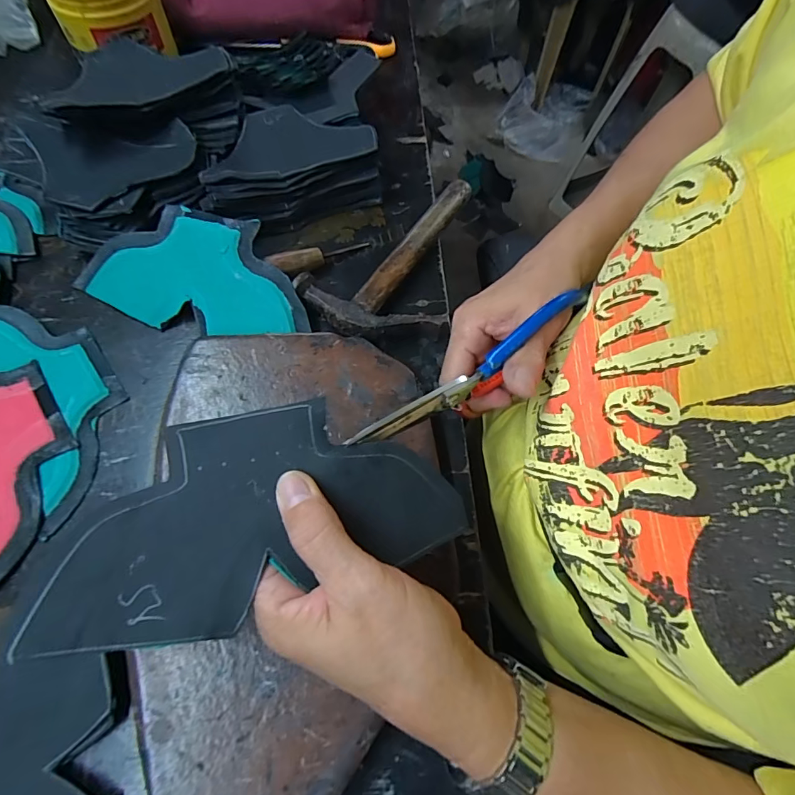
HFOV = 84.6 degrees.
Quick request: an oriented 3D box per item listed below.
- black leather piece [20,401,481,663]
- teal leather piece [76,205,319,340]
[{"bbox_3d":[-0.059,0.048,0.194,0.173,0.008,0.085,-11,75,-15],"label":"black leather piece"},{"bbox_3d":[-0.154,-0.097,0.332,0.178,0.009,0.088,12,90,4],"label":"teal leather piece"}]

